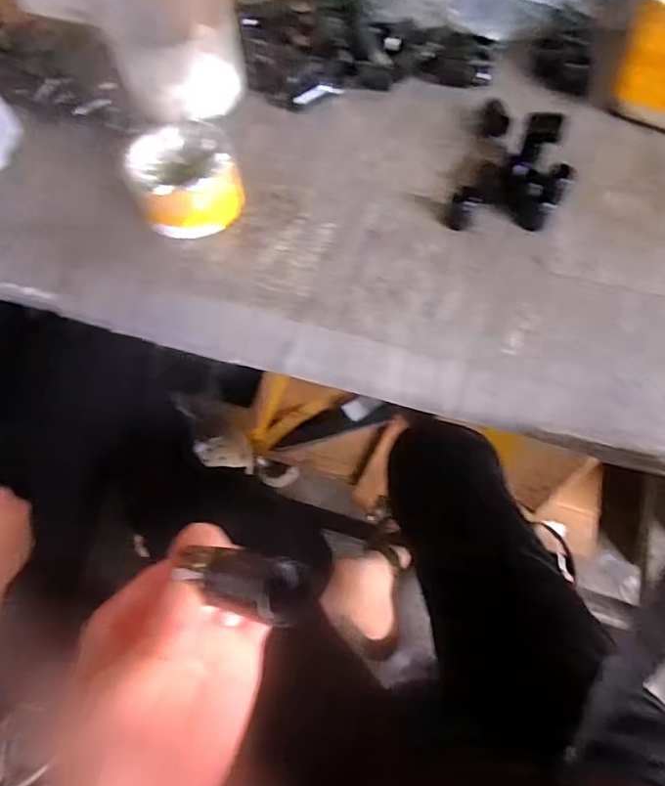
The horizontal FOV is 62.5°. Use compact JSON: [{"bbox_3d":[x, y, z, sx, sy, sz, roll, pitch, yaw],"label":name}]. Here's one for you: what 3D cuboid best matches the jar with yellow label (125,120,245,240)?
[{"bbox_3d":[-0.120,-0.177,0.457,0.086,0.054,0.100,-14,62,-4],"label":"jar with yellow label"}]

